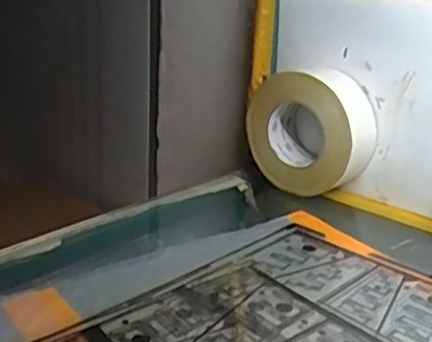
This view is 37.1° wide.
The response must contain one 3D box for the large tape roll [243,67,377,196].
[{"bbox_3d":[0.107,-0.042,0.740,0.144,0.136,0.059,17,24,36],"label":"large tape roll"}]

